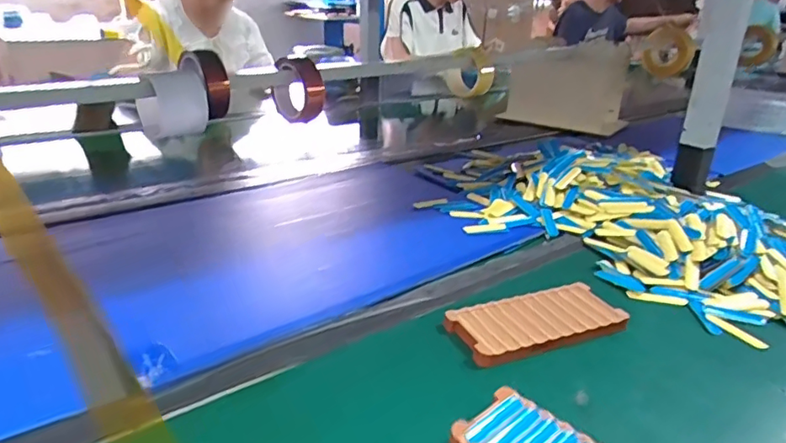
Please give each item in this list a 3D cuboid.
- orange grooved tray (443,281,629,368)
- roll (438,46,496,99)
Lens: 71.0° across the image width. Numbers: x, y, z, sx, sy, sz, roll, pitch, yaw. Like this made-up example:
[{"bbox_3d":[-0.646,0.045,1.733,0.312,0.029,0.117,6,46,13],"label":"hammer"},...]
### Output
[{"bbox_3d":[0.147,0.100,0.551,0.176,0.014,0.081,-8,25,-22],"label":"orange grooved tray"},{"bbox_3d":[0.150,-0.295,1.114,0.107,0.100,0.046,7,23,12],"label":"roll"}]

